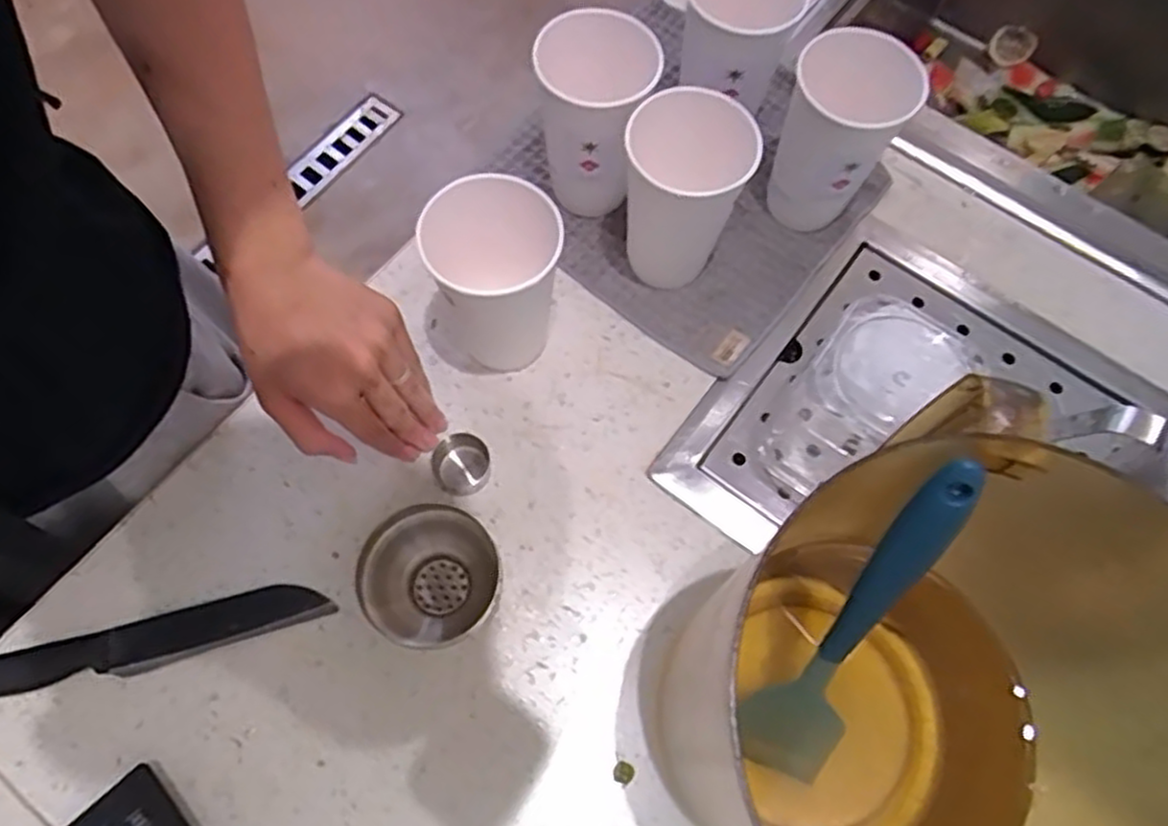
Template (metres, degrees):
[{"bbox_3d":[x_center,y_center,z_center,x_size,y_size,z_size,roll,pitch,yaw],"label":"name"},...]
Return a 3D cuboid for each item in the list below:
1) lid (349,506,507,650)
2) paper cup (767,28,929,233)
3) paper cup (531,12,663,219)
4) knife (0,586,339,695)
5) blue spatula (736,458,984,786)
[{"bbox_3d":[-0.094,0.109,0.479,0.083,0.070,0.078,1,67,-2],"label":"lid"},{"bbox_3d":[0.190,-0.209,0.573,0.081,0.145,0.086,1,67,-2],"label":"paper cup"},{"bbox_3d":[0.007,-0.216,0.569,0.080,0.146,0.078,1,67,-2],"label":"paper cup"},{"bbox_3d":[-0.288,0.151,0.484,0.237,0.017,0.033,-14,68,-8],"label":"knife"},{"bbox_3d":[0.123,0.108,0.350,0.044,0.229,0.020,17,38,5],"label":"blue spatula"}]

